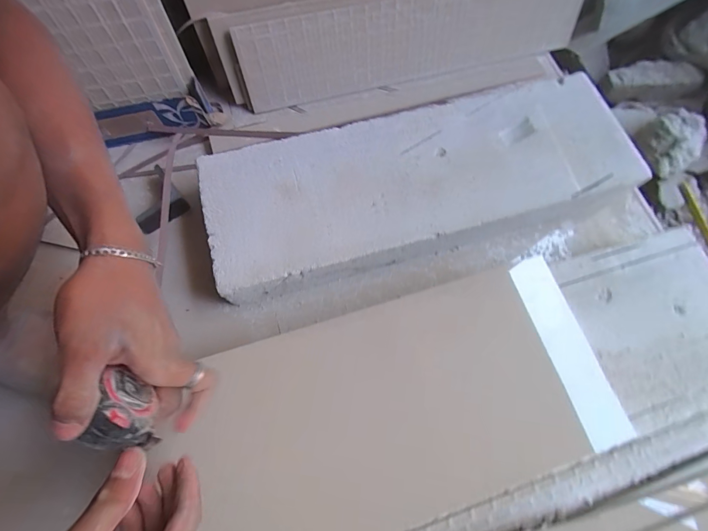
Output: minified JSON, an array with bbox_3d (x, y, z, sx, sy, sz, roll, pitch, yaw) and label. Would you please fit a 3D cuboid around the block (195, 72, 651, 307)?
[{"bbox_3d":[0.100,-0.116,0.488,0.598,0.072,0.211,-13,71,-7],"label":"block"}]

